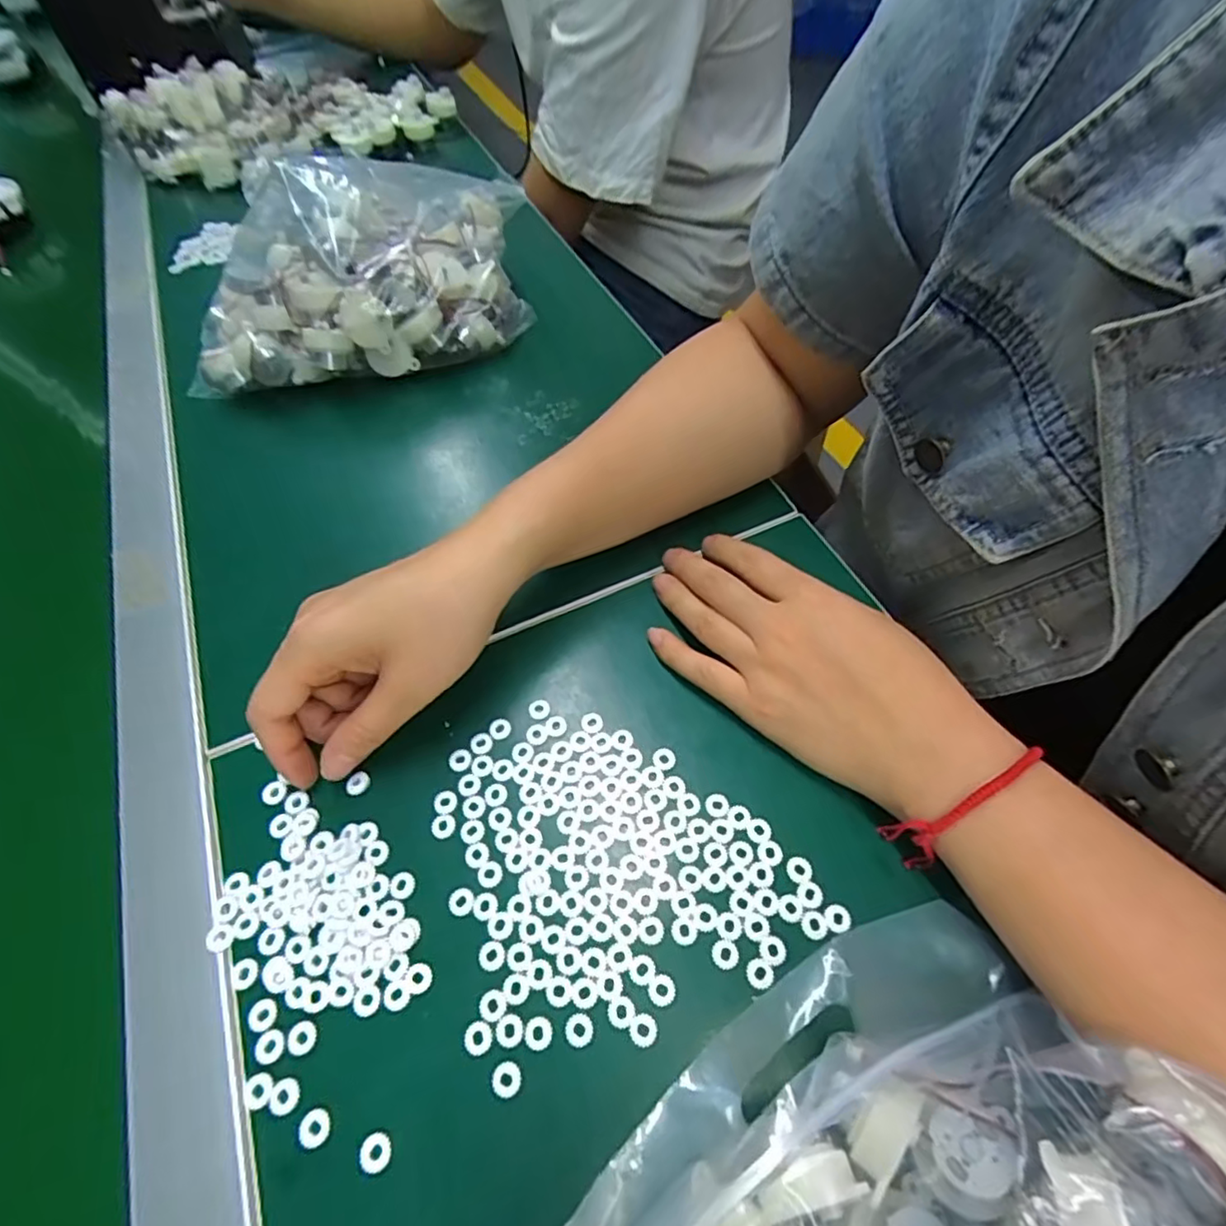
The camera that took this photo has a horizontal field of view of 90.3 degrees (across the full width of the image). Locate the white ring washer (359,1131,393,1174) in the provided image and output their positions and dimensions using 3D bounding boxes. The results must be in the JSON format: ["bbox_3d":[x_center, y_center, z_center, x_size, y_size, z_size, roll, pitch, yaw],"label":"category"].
[{"bbox_3d":[-0.085,0.192,0.217,0.011,0.004,0.011,-1,58,1],"label":"white ring washer"}]

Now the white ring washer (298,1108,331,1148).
[{"bbox_3d":[-0.108,0.187,0.222,0.011,0.004,0.011,-14,56,-10],"label":"white ring washer"}]

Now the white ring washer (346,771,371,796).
[{"bbox_3d":[-0.121,0.081,0.289,0.009,0.004,0.011,33,64,20],"label":"white ring washer"}]

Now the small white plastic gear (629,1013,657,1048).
[{"bbox_3d":[0.012,0.160,0.234,0.010,0.004,0.011,0,53,0],"label":"small white plastic gear"}]

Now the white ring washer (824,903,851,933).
[{"bbox_3d":[0.093,0.125,0.252,0.010,0.004,0.010,-1,58,1],"label":"white ring washer"}]

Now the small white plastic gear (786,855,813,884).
[{"bbox_3d":[0.080,0.110,0.262,0.011,0.004,0.010,-24,60,-13],"label":"small white plastic gear"}]

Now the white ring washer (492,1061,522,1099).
[{"bbox_3d":[-0.040,0.173,0.226,0.011,0.004,0.011,-1,58,1],"label":"white ring washer"}]

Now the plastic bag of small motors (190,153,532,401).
[{"bbox_3d":[-0.193,-0.279,0.468,0.234,0.097,0.224,-10,58,-5],"label":"plastic bag of small motors"}]

